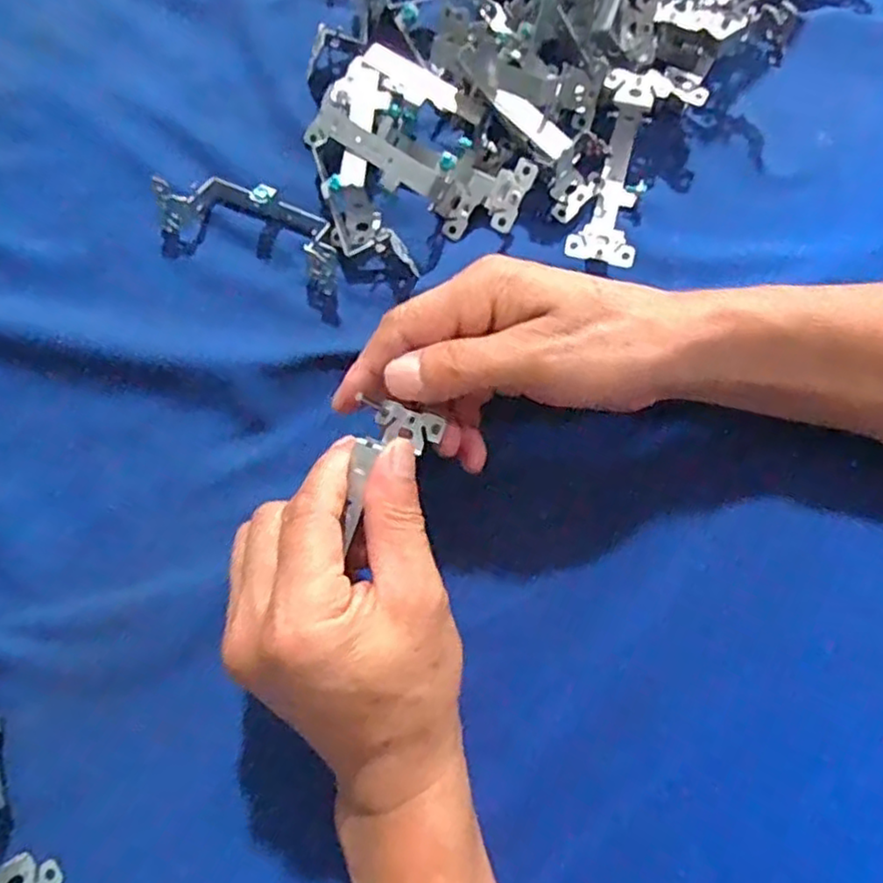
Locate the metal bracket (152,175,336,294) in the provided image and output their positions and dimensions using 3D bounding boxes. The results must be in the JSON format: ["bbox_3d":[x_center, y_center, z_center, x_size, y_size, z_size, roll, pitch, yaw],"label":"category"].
[{"bbox_3d":[-0.099,-0.116,0.354,0.098,0.025,0.035,23,77,6],"label":"metal bracket"}]

